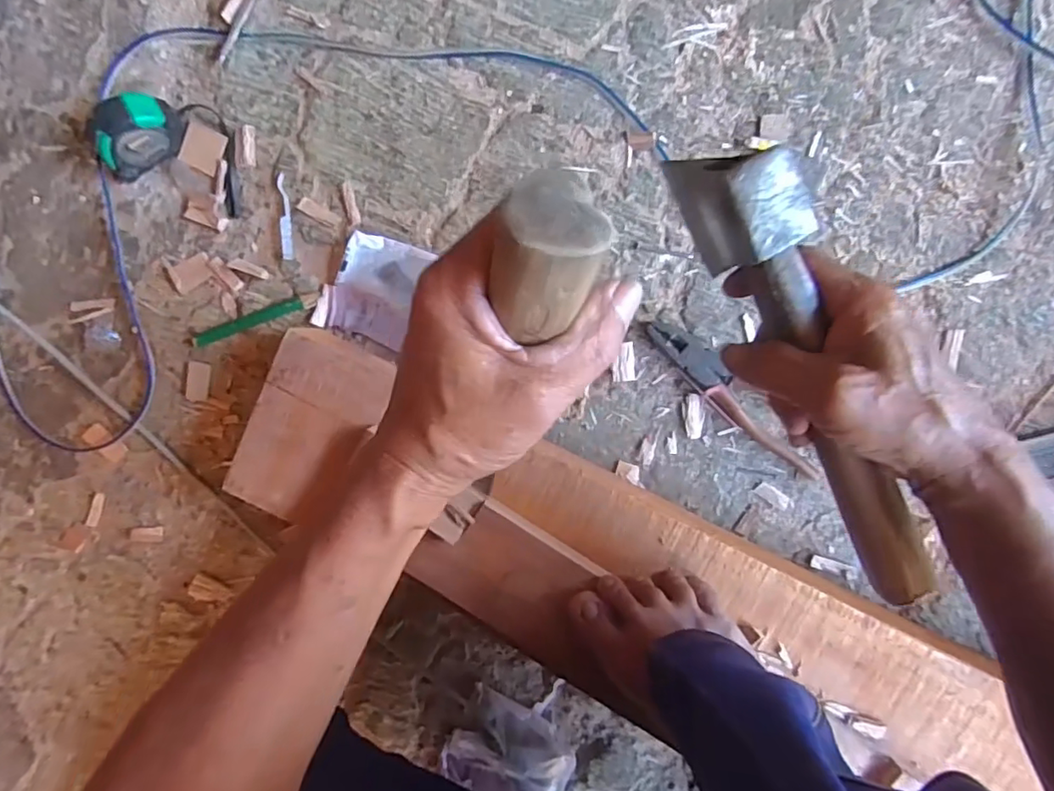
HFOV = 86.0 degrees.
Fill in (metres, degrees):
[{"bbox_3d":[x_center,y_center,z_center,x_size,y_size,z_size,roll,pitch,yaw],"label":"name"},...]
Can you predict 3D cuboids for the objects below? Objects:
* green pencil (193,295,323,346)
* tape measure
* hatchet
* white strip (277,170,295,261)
[{"bbox_3d":[-0.252,-0.072,0.526,0.125,0.006,0.013,-18,94,6],"label":"green pencil"},{"bbox_3d":[-0.351,-0.229,0.500,0.081,0.054,0.033,-31,92,7],"label":"tape measure"},{"bbox_3d":[0.156,-0.004,0.307,0.045,0.063,0.273,-29,102,7],"label":"hatchet"},{"bbox_3d":[-0.223,-0.165,0.521,0.014,0.004,0.076,0,96,5],"label":"white strip"}]

